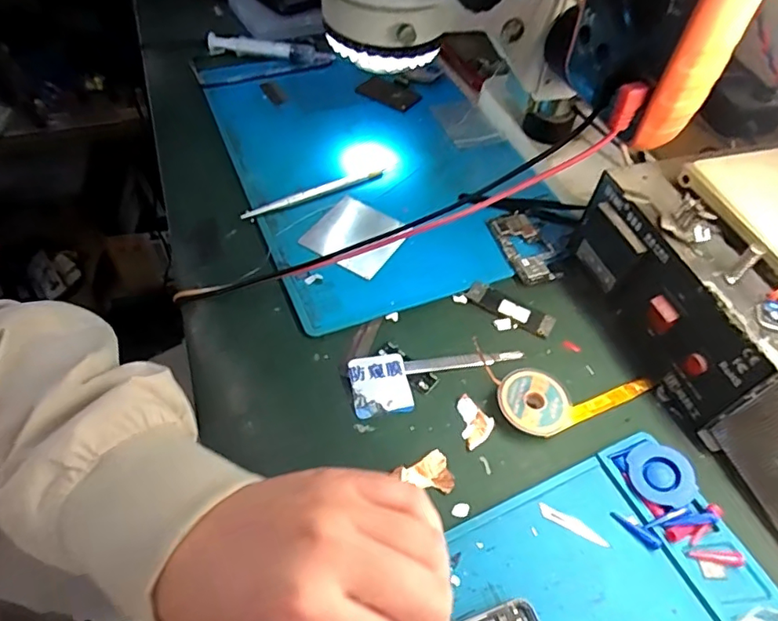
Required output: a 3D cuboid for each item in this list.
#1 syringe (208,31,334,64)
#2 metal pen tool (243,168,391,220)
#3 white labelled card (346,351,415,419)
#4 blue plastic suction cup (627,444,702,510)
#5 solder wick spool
[{"bbox_3d":[-0.123,-0.275,0.567,0.128,0.021,0.028,7,51,0],"label":"syringe"},{"bbox_3d":[-0.059,-0.098,0.450,0.133,0.011,0.007,-22,57,-21],"label":"metal pen tool"},{"bbox_3d":[-0.006,0.047,0.344,0.037,0.006,0.040,-9,53,-12],"label":"white labelled card"},{"bbox_3d":[0.157,0.095,0.310,0.032,0.010,0.036,-21,58,6],"label":"blue plastic suction cup"},{"bbox_3d":[0.091,0.059,0.339,0.043,0.015,0.043,3,52,-3],"label":"solder wick spool"}]

